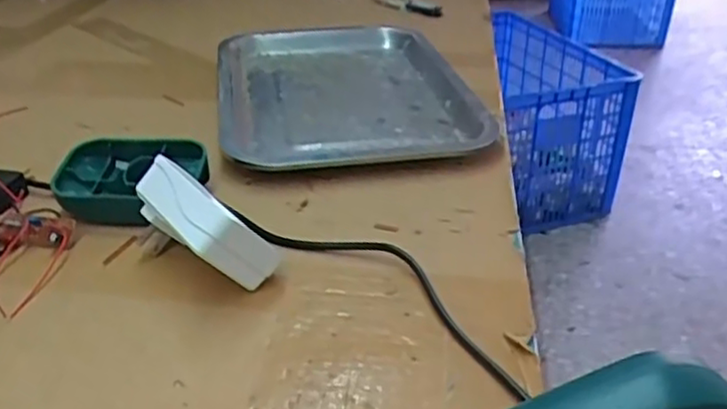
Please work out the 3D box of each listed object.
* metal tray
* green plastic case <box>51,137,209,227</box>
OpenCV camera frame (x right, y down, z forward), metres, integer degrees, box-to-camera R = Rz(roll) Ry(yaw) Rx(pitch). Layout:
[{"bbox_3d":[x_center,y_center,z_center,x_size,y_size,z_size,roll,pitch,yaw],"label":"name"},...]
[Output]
[{"bbox_3d":[-0.024,-0.107,0.608,0.203,0.018,0.316,-6,31,-10],"label":"metal tray"},{"bbox_3d":[-0.152,-0.015,0.447,0.093,0.031,0.064,2,31,4],"label":"green plastic case"}]

